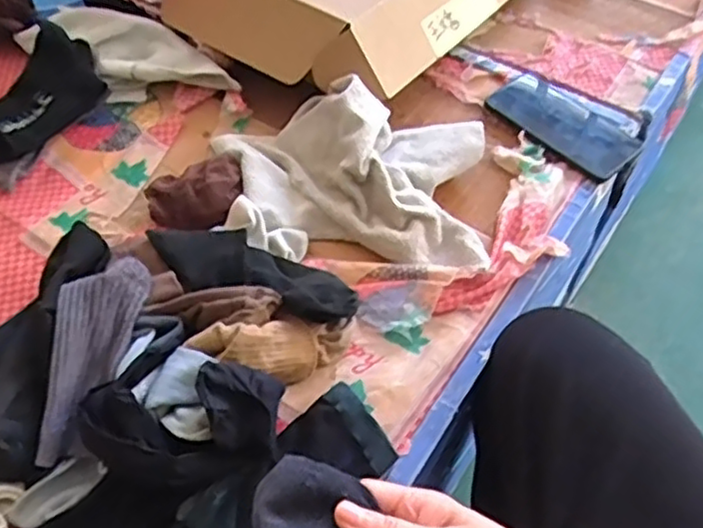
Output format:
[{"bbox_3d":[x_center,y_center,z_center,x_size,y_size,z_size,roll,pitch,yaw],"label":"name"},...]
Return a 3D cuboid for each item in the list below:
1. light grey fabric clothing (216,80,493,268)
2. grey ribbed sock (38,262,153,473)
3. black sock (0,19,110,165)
[{"bbox_3d":[-0.005,-0.088,0.662,0.266,0.066,0.187,7,53,4],"label":"light grey fabric clothing"},{"bbox_3d":[-0.203,0.066,0.528,0.057,0.041,0.166,9,53,5],"label":"grey ribbed sock"},{"bbox_3d":[-0.323,-0.166,0.719,0.098,0.061,0.163,22,56,15],"label":"black sock"}]

